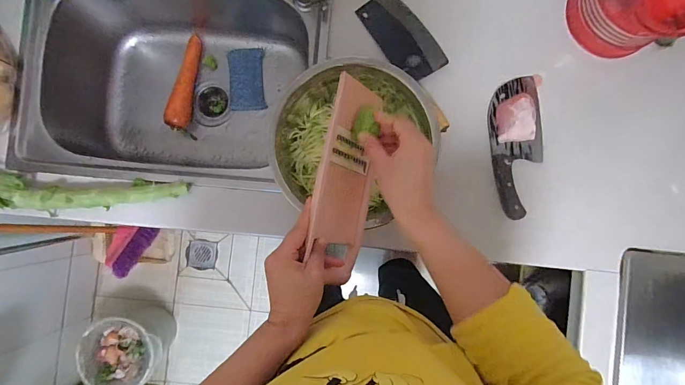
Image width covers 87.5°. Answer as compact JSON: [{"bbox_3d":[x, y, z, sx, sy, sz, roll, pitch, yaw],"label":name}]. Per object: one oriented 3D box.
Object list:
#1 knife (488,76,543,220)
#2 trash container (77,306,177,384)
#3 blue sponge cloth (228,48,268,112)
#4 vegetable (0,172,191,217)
[{"bbox_3d":[0.309,-0.082,0.633,0.092,0.029,0.252,1,87,0],"label":"knife"},{"bbox_3d":[-0.724,0.544,1.261,0.245,0.244,0.228,0,87,0],"label":"trash container"},{"bbox_3d":[-0.227,-0.269,0.856,0.081,0.015,0.145,-4,87,0],"label":"blue sponge cloth"},{"bbox_3d":[-0.508,-0.010,0.625,0.463,0.050,0.096,11,87,0],"label":"vegetable"}]

